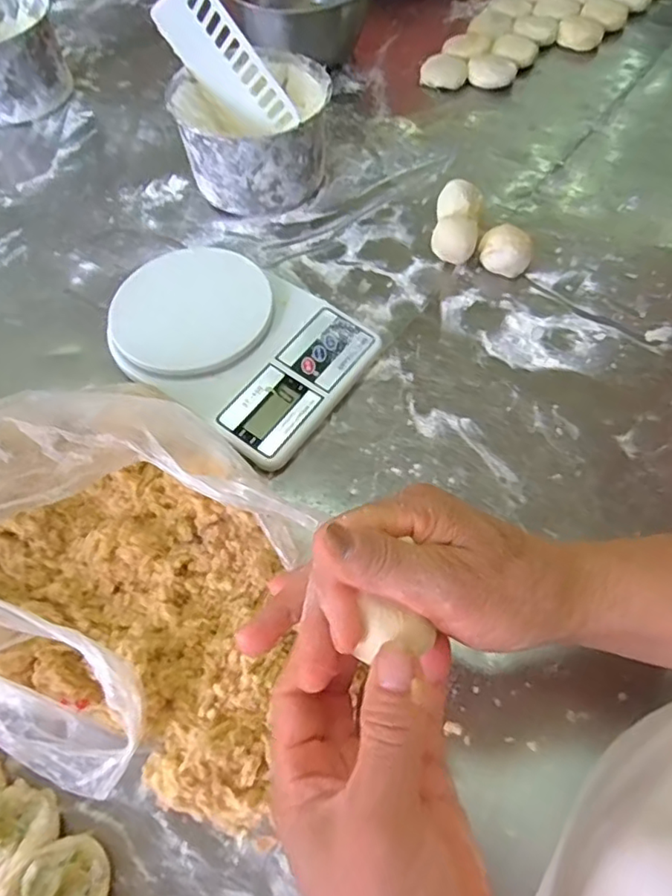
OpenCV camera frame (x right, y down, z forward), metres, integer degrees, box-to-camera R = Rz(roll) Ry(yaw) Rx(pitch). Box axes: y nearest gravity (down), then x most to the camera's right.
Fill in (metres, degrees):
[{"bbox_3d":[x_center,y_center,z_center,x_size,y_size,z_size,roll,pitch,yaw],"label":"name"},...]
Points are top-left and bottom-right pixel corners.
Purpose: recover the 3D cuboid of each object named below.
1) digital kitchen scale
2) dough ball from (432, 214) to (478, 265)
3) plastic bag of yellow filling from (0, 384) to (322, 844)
[{"bbox_3d":[-0.084,-0.090,0.495,0.202,0.039,0.148,32,65,19],"label":"digital kitchen scale"},{"bbox_3d":[0.110,-0.192,0.546,0.039,0.038,0.036,-1,59,2],"label":"dough ball"},{"bbox_3d":[-0.150,0.068,0.354,0.246,0.126,0.213,12,60,9],"label":"plastic bag of yellow filling"}]

